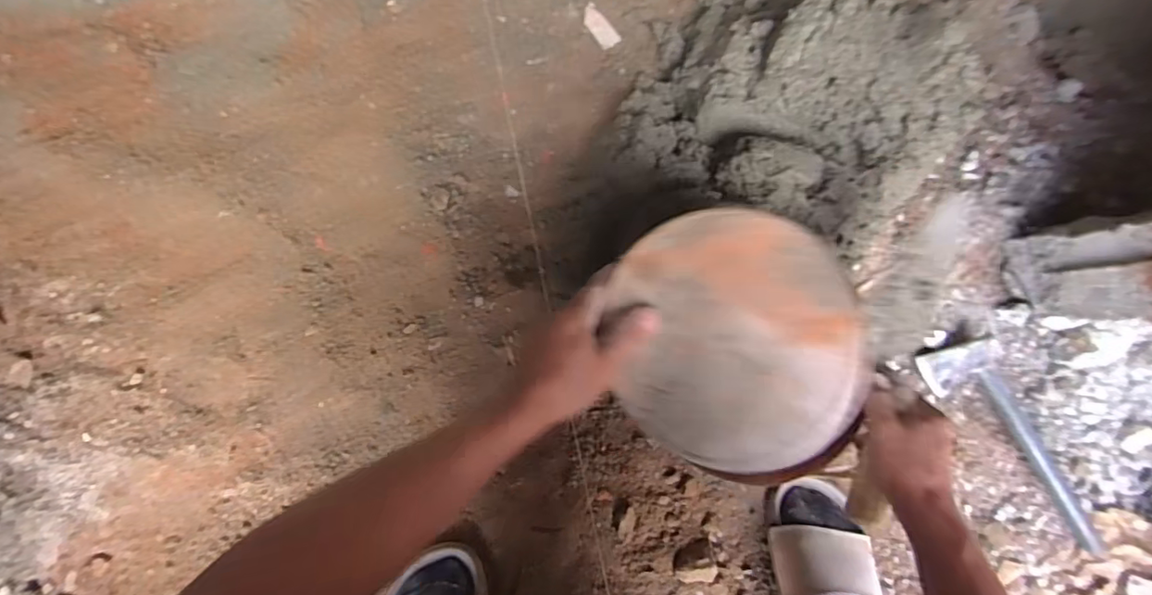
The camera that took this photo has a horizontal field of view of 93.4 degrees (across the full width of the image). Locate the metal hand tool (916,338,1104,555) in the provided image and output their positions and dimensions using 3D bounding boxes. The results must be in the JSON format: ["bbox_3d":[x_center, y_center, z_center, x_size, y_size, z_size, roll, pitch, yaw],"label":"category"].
[{"bbox_3d":[0.540,0.173,0.668,0.085,0.068,0.277,-33,92,-7],"label":"metal hand tool"}]

